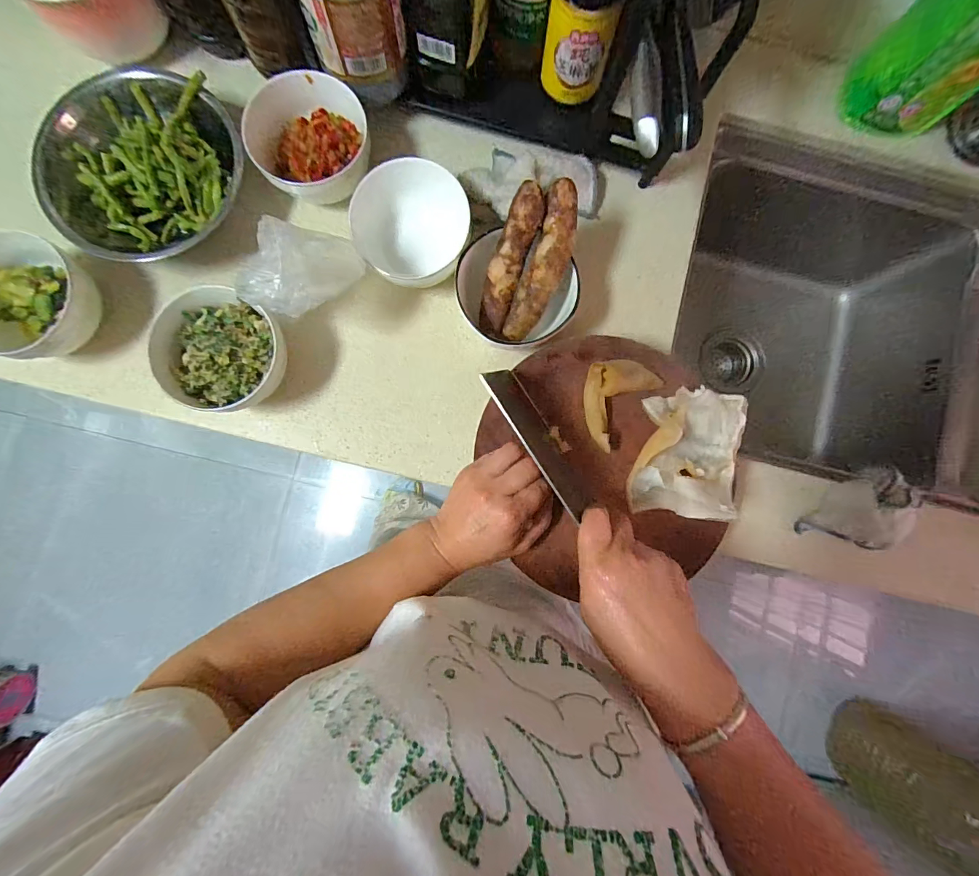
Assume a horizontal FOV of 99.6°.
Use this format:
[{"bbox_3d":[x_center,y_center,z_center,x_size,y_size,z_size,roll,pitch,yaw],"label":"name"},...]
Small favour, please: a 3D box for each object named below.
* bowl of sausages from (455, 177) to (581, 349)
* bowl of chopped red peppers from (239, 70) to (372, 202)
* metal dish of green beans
[{"bbox_3d":[0.026,-0.149,0.391,0.110,0.096,0.113,0,86,-2],"label":"bowl of sausages"},{"bbox_3d":[-0.174,-0.292,0.414,0.105,0.068,0.098,0,86,-2],"label":"bowl of chopped red peppers"},{"bbox_3d":[-0.330,-0.261,0.398,0.181,0.057,0.151,-26,88,-4],"label":"metal dish of green beans"}]

